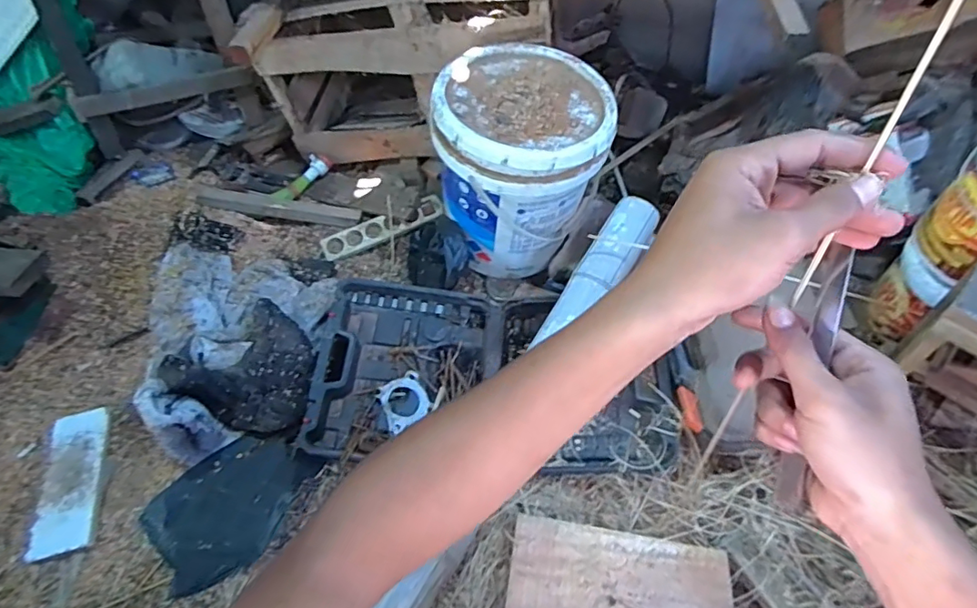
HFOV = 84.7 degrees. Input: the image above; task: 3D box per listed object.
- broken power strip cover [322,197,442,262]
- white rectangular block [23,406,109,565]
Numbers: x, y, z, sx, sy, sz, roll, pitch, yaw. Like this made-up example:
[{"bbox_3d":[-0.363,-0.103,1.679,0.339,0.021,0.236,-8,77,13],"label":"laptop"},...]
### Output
[{"bbox_3d":[-0.228,-0.164,1.158,0.270,0.012,0.059,-23,77,-7],"label":"broken power strip cover"},{"bbox_3d":[-0.637,0.267,0.817,0.083,0.020,0.218,-12,59,-9],"label":"white rectangular block"}]

